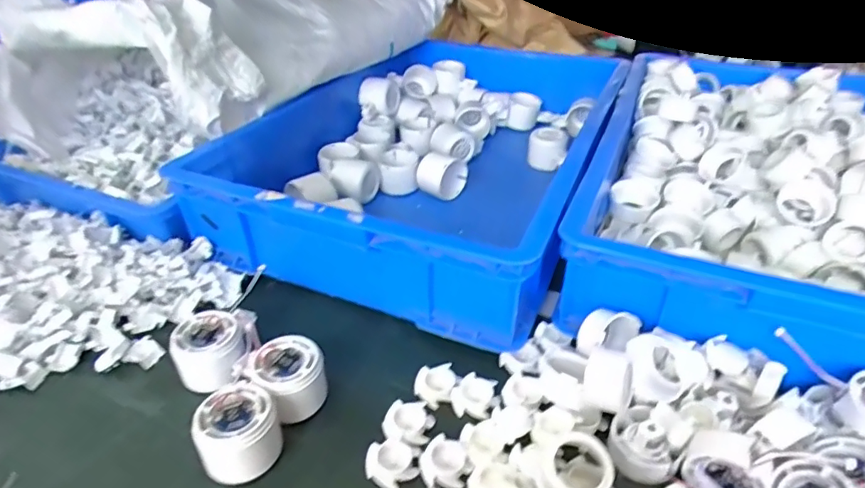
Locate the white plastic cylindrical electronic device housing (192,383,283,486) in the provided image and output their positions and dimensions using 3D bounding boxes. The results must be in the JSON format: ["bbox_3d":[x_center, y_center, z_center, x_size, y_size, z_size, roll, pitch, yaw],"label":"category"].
[{"bbox_3d":[-0.150,0.148,0.412,0.058,0.046,0.061,-1,36,1],"label":"white plastic cylindrical electronic device housing"}]

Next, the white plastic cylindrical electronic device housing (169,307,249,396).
[{"bbox_3d":[-0.204,0.097,0.484,0.061,0.042,0.060,-1,36,1],"label":"white plastic cylindrical electronic device housing"}]

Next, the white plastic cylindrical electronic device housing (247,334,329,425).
[{"bbox_3d":[-0.121,0.115,0.456,0.056,0.045,0.056,-1,36,1],"label":"white plastic cylindrical electronic device housing"}]

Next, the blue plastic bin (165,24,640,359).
[{"bbox_3d":[0.004,-0.136,0.741,0.413,0.153,0.572,13,39,19],"label":"blue plastic bin"}]

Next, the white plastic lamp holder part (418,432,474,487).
[{"bbox_3d":[0.009,0.173,0.415,0.039,0.011,0.043,-15,39,-18],"label":"white plastic lamp holder part"}]

